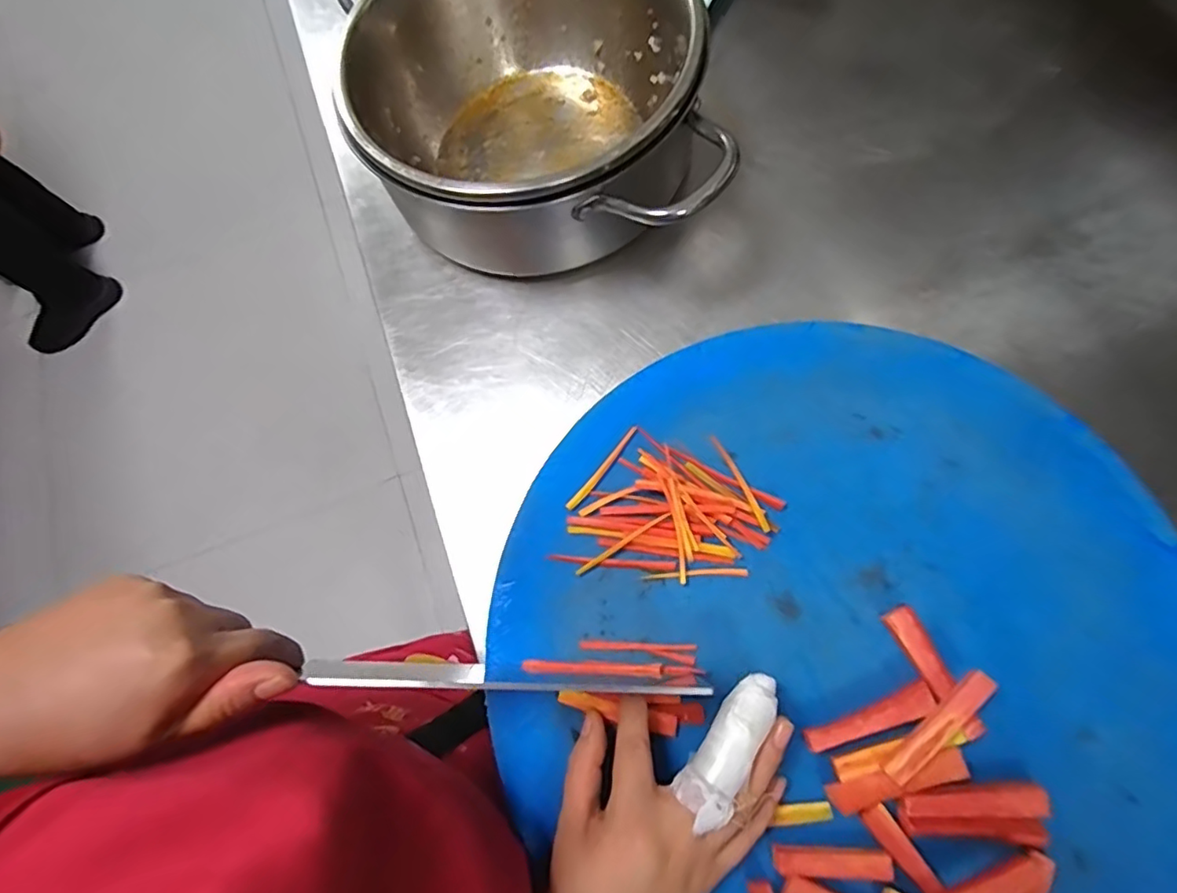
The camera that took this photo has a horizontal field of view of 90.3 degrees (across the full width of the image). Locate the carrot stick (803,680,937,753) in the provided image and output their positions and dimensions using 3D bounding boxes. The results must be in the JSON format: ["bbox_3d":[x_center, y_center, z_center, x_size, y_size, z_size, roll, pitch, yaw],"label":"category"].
[{"bbox_3d":[0.156,0.152,0.324,0.072,0.014,0.015,-22,73,-1],"label":"carrot stick"}]

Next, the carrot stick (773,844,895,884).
[{"bbox_3d":[0.130,0.221,0.309,0.059,0.009,0.013,0,74,6],"label":"carrot stick"}]

